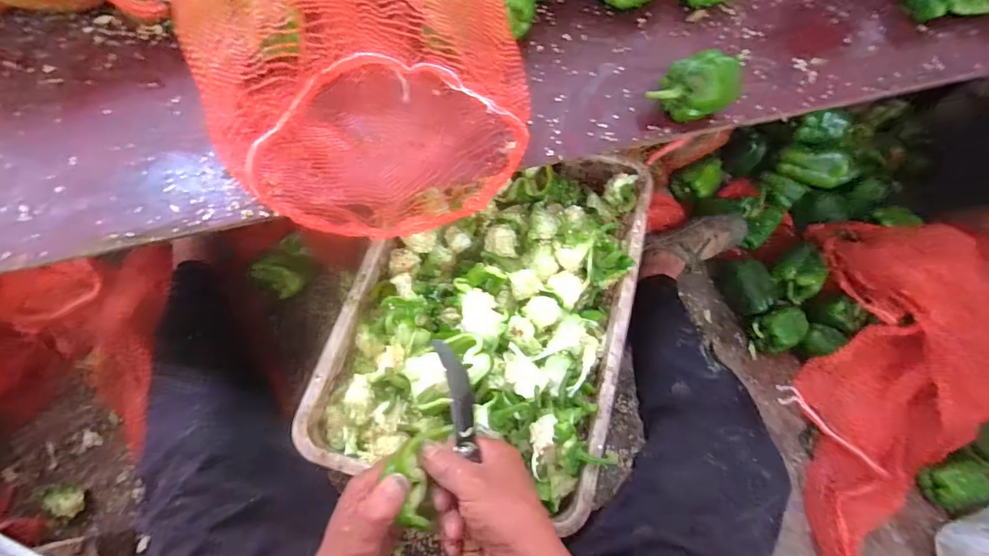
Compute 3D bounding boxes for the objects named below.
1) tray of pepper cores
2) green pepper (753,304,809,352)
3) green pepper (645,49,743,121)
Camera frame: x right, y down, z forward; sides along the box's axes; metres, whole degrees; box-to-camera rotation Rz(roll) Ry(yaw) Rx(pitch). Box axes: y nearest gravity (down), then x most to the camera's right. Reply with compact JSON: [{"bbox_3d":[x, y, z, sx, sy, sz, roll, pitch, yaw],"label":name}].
[{"bbox_3d":[-0.002,0.019,0.591,0.359,0.096,0.509,16,71,3],"label":"tray of pepper cores"},{"bbox_3d":[0.536,0.095,0.824,0.073,0.067,0.075,1,71,-2],"label":"green pepper"},{"bbox_3d":[0.270,-0.252,0.584,0.090,0.076,0.084,-36,76,-13],"label":"green pepper"}]

